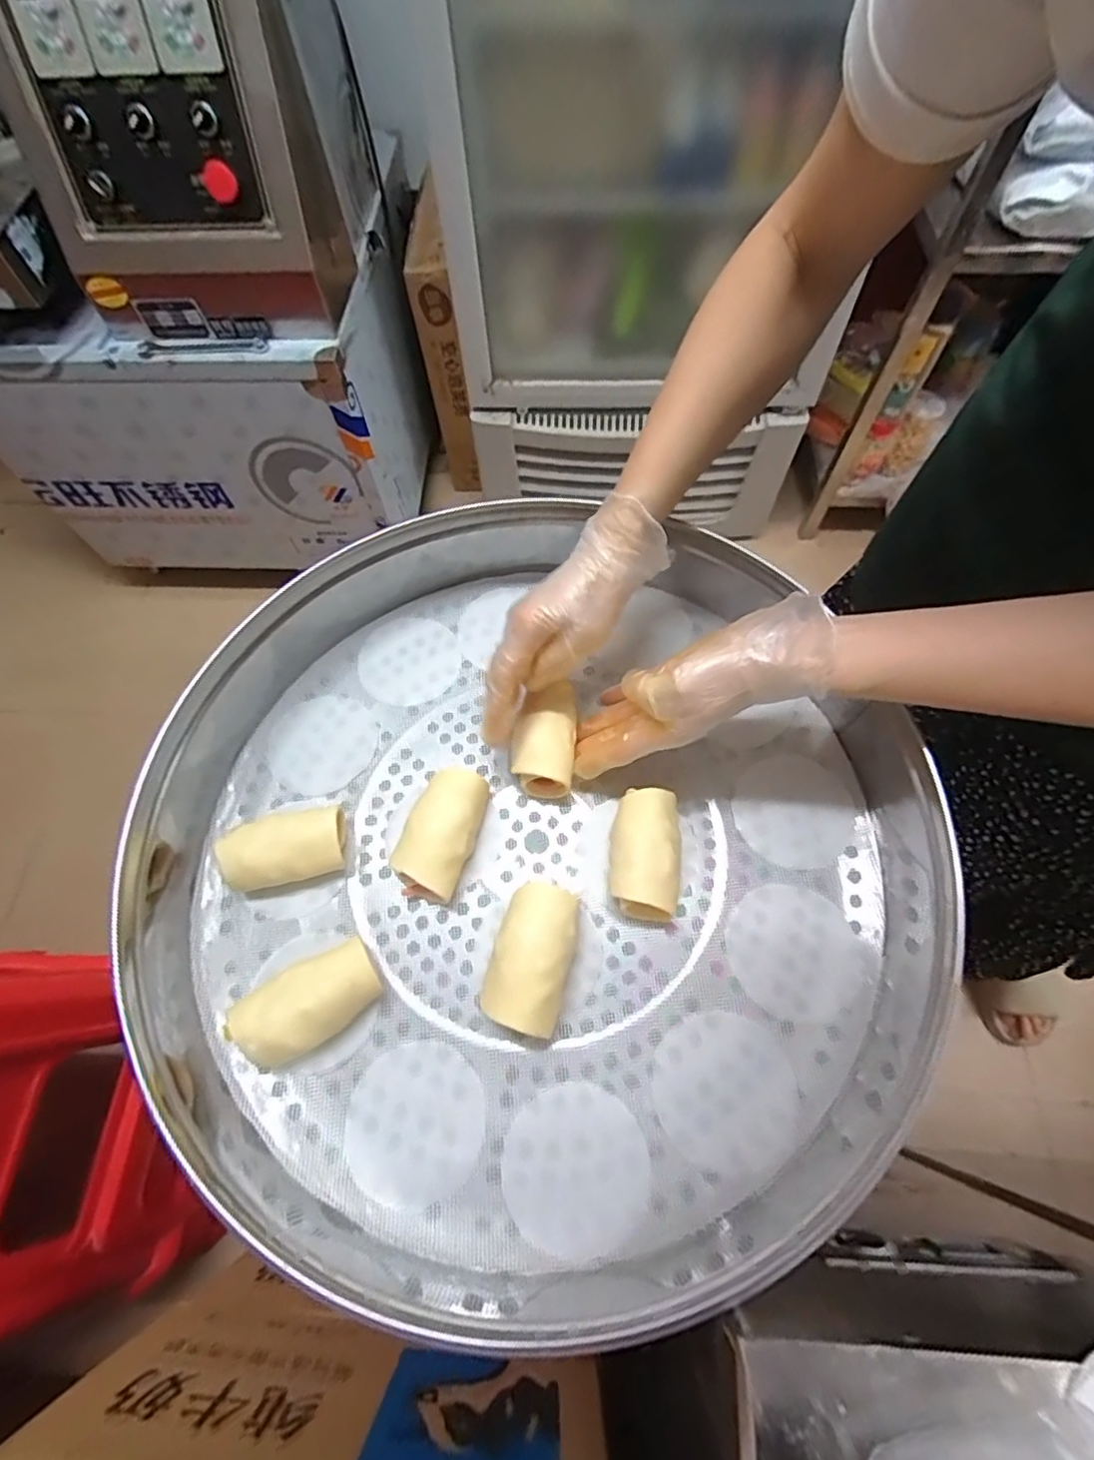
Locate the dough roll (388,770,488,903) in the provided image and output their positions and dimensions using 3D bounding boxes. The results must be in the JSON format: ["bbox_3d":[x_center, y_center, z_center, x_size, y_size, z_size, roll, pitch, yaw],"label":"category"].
[{"bbox_3d":[-0.077,0.075,0.435,0.053,0.036,0.090,13,66,8],"label":"dough roll"}]

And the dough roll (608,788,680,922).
[{"bbox_3d":[0.068,0.089,0.422,0.044,0.042,0.087,3,65,3],"label":"dough roll"}]

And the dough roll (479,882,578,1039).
[{"bbox_3d":[-0.010,0.150,0.395,0.055,0.045,0.091,15,66,9],"label":"dough roll"}]

